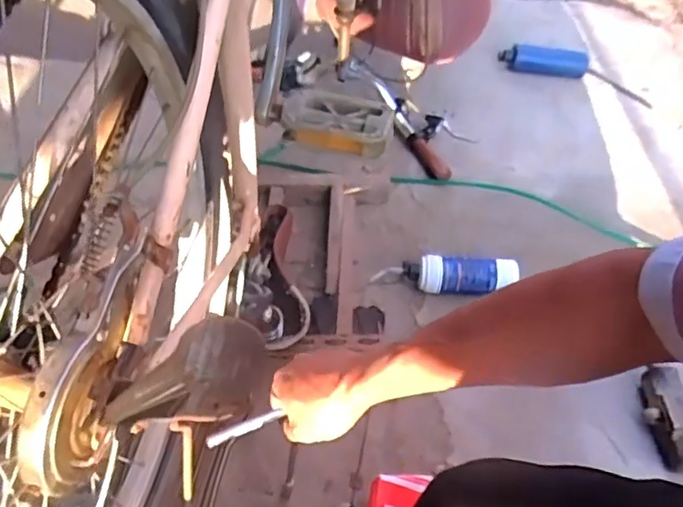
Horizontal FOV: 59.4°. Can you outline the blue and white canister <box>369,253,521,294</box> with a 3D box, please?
[{"bbox_3d":[0.172,0.035,0.991,0.240,0.050,0.057,1,50,7],"label":"blue and white canister"}]

